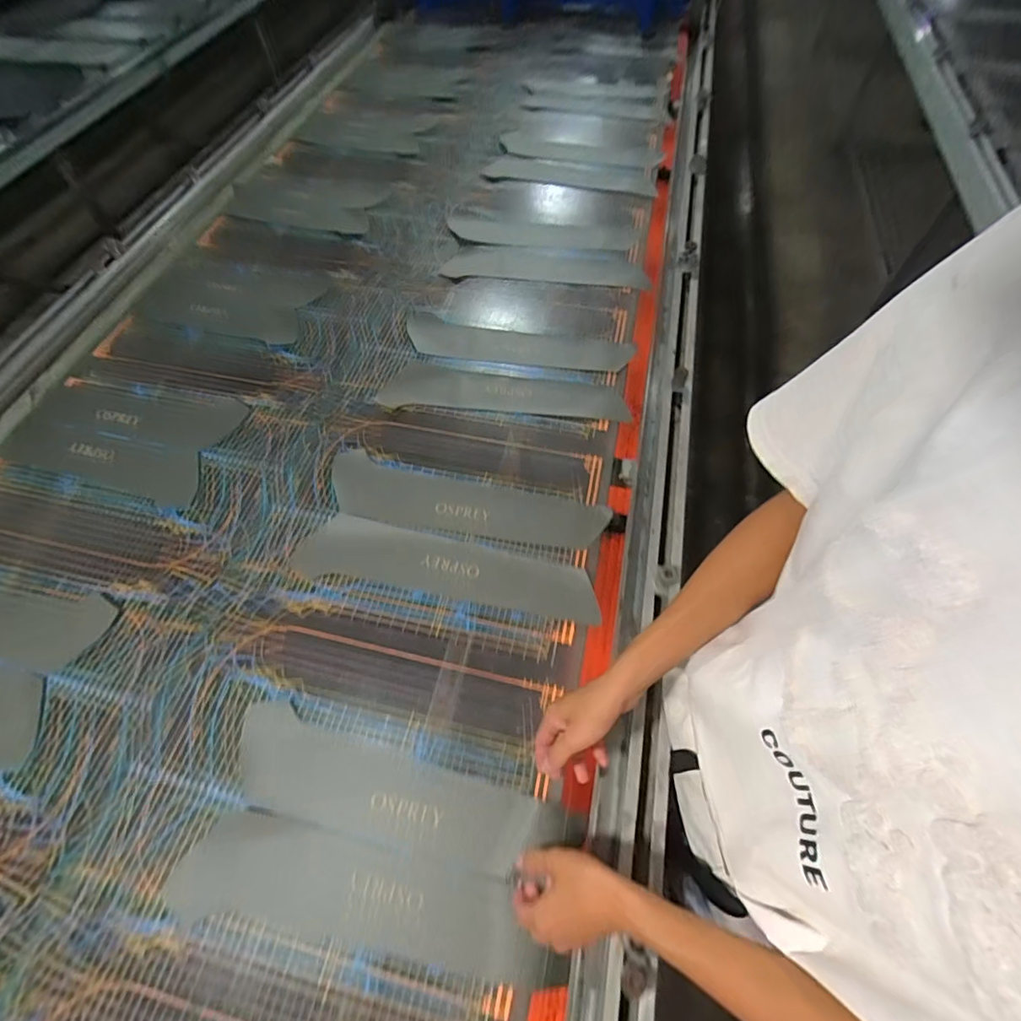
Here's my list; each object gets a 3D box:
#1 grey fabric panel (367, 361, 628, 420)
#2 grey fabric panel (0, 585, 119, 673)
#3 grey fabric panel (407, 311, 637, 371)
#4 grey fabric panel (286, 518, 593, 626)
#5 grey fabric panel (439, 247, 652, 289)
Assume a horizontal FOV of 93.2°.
[{"bbox_3d":[-0.010,-0.223,0.908,0.446,0.042,0.106,1,60,3],"label":"grey fabric panel"},{"bbox_3d":[-0.769,0.153,0.698,0.378,0.012,0.109,7,62,6],"label":"grey fabric panel"},{"bbox_3d":[0.018,-0.334,0.979,0.455,0.013,0.123,8,54,0],"label":"grey fabric panel"},{"bbox_3d":[-0.095,0.078,0.707,0.443,0.062,0.096,8,62,7],"label":"grey fabric panel"},{"bbox_3d":[0.084,-0.568,1.131,0.470,0.015,0.134,3,54,-4],"label":"grey fabric panel"}]

